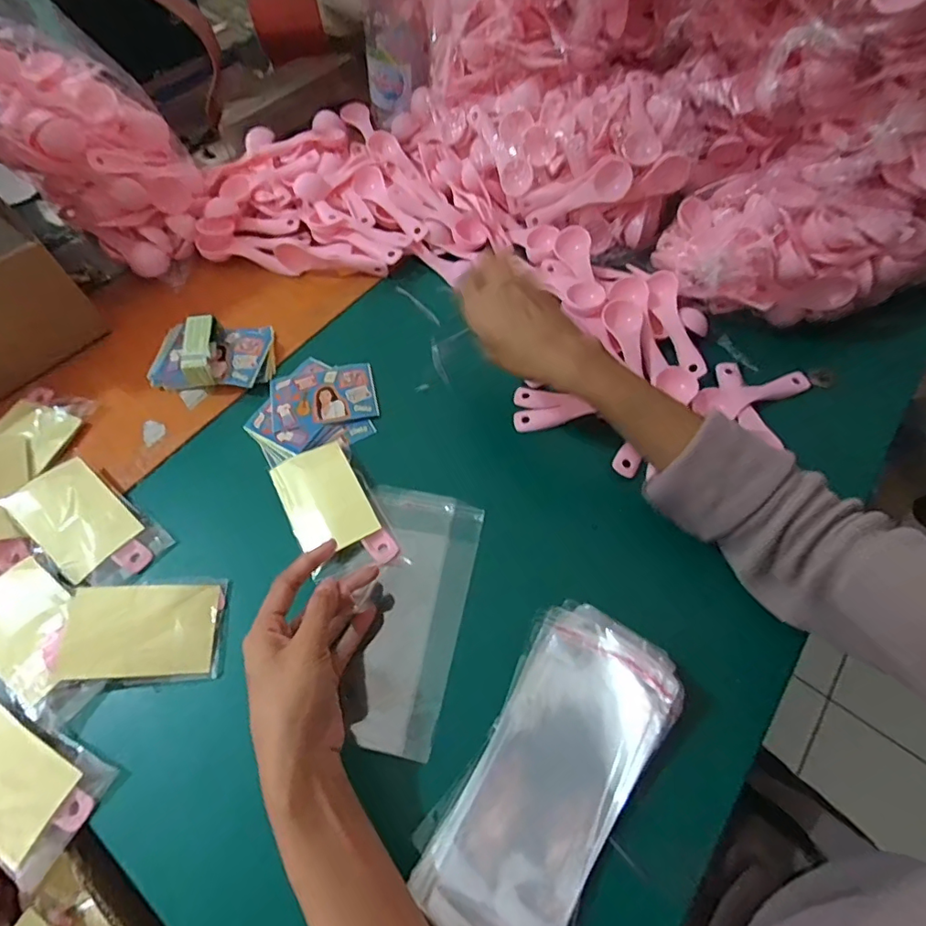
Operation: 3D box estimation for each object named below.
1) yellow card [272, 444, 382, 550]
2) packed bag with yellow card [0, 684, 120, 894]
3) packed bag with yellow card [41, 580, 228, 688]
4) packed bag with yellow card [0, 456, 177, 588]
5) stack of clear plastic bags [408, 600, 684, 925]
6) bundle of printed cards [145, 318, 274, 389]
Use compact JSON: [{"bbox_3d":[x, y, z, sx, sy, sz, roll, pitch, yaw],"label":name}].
[{"bbox_3d":[-0.110,0.028,0.405,0.059,0.004,0.089,-29,66,-9],"label":"yellow card"},{"bbox_3d":[-0.284,0.194,0.320,0.113,0.015,0.067,29,64,15],"label":"packed bag with yellow card"},{"bbox_3d":[-0.227,0.115,0.356,0.107,0.014,0.070,-4,60,-3],"label":"packed bag with yellow card"},{"bbox_3d":[-0.294,0.047,0.401,0.116,0.017,0.066,34,66,18],"label":"packed bag with yellow card"},{"bbox_3d":[0.052,0.182,0.306,0.090,0.021,0.196,30,69,22],"label":"stack of clear plastic bags"},{"bbox_3d":[-0.234,-0.101,0.472,0.108,0.038,0.075,-5,61,-3],"label":"bundle of printed cards"}]

